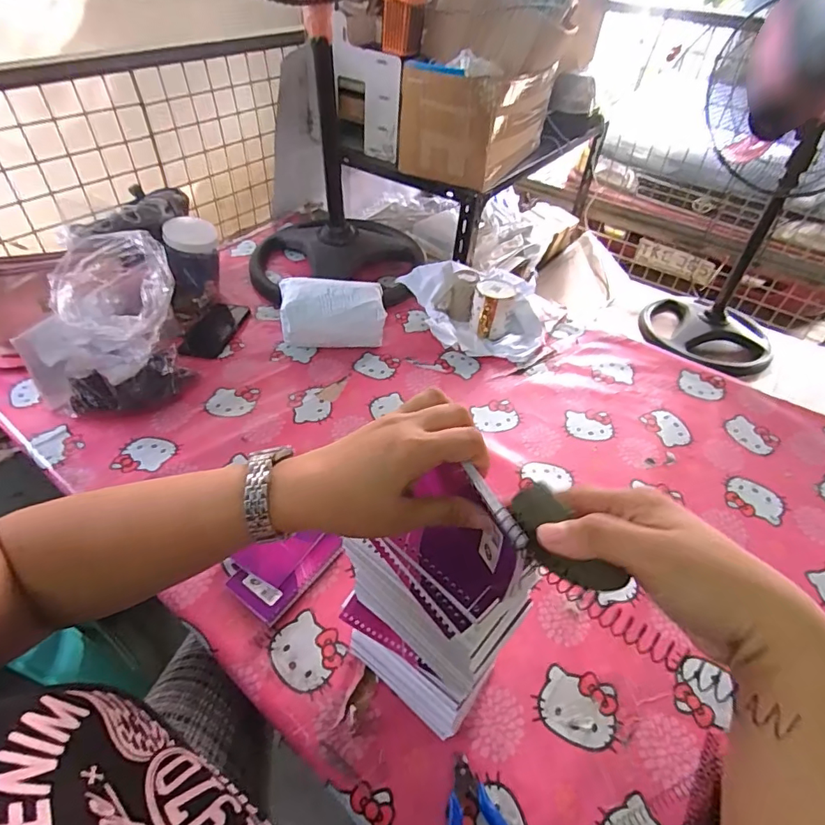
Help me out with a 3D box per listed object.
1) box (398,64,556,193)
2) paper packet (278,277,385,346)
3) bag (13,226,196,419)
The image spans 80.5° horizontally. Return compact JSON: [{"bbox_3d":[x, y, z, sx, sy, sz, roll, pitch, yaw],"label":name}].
[{"bbox_3d":[0.154,-0.709,1.158,0.235,0.207,0.360,25,49,21],"label":"box"},{"bbox_3d":[-0.150,-0.184,0.927,0.189,0.109,0.098,-2,45,-6],"label":"paper packet"},{"bbox_3d":[-0.450,-0.107,0.739,0.180,0.246,0.201,28,50,23],"label":"bag"}]

